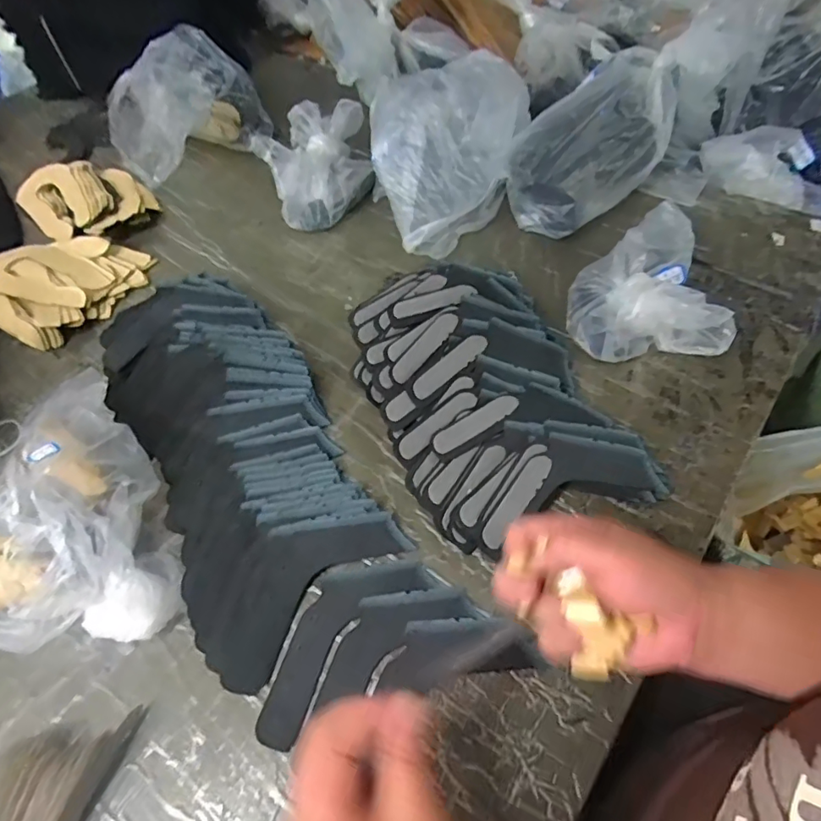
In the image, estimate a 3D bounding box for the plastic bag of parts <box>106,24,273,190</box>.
[{"bbox_3d":[-0.289,-0.376,0.673,0.209,0.152,0.130,-19,55,-9],"label":"plastic bag of parts"}]

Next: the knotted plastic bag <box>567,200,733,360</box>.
[{"bbox_3d":[0.226,-0.123,0.509,0.133,0.062,0.156,2,55,6],"label":"knotted plastic bag"}]

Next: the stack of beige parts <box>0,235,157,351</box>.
[{"bbox_3d":[-0.403,-0.153,0.601,0.141,0.037,0.161,24,60,20],"label":"stack of beige parts"}]

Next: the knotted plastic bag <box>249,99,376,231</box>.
[{"bbox_3d":[-0.119,-0.314,0.663,0.137,0.082,0.157,-10,54,-2],"label":"knotted plastic bag"}]

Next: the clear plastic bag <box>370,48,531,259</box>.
[{"bbox_3d":[0.048,-0.301,0.614,0.181,0.128,0.184,-6,54,1],"label":"clear plastic bag"}]

